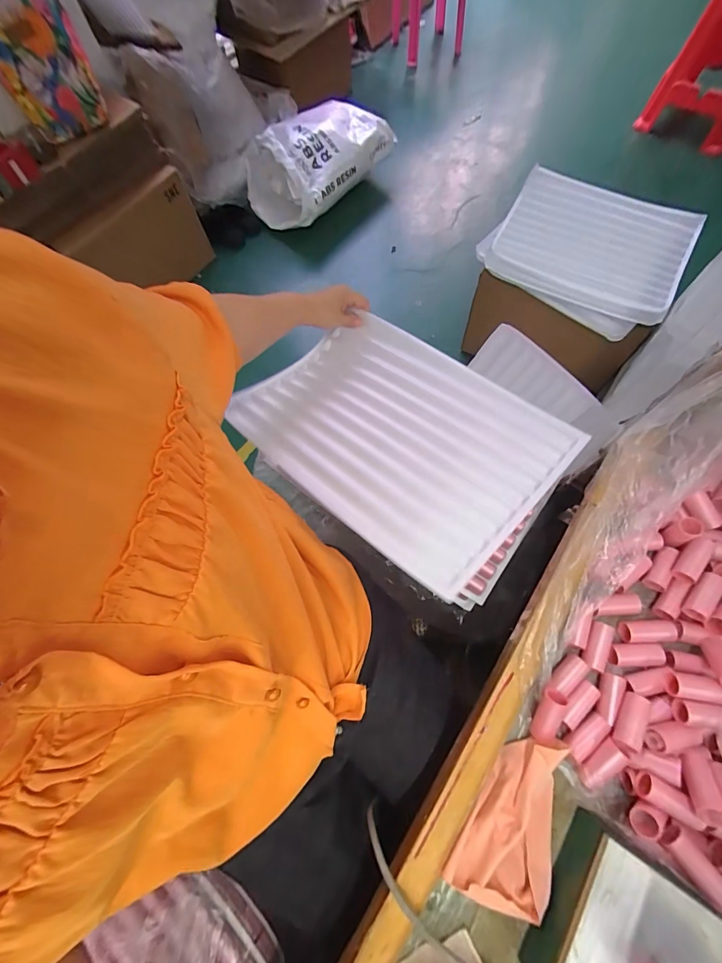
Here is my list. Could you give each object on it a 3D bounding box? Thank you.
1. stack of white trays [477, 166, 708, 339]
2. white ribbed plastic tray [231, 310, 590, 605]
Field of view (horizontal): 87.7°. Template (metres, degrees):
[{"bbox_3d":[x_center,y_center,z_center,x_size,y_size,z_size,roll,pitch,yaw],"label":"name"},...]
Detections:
[{"bbox_3d":[0.586,-0.599,0.969,0.460,0.094,0.376,36,75,15],"label":"stack of white trays"},{"bbox_3d":[0.043,-0.085,0.541,0.324,0.027,0.439,-39,60,-23],"label":"white ribbed plastic tray"}]

